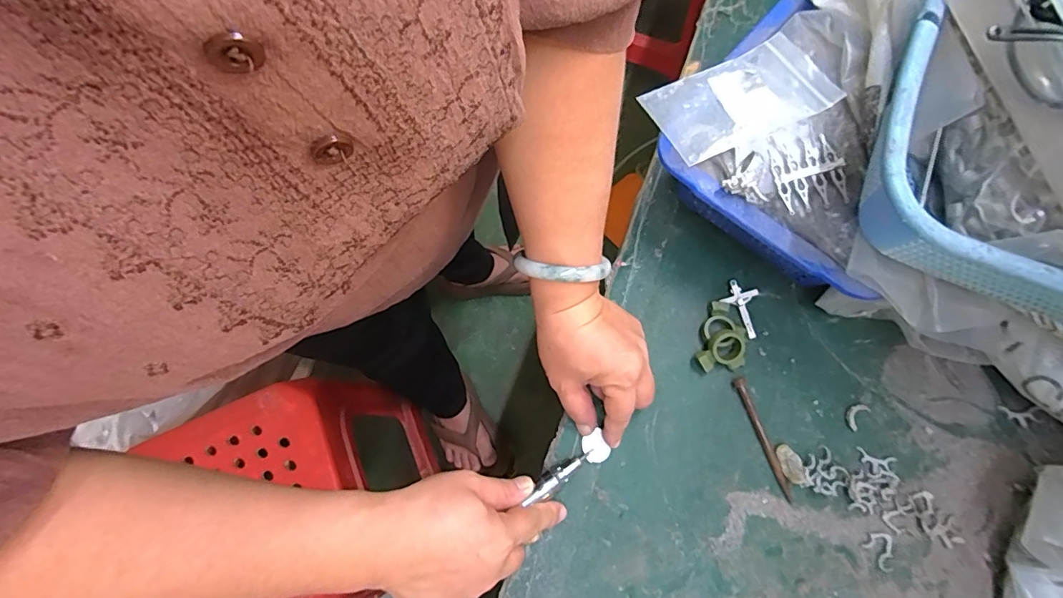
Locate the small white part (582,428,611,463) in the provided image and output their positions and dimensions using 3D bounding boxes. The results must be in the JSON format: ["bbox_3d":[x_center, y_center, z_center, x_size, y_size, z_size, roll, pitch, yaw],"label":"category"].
[{"bbox_3d":[0.049,0.114,0.378,0.018,0.004,0.022,-24,74,-7],"label":"small white part"}]

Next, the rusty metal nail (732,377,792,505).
[{"bbox_3d":[0.178,0.106,0.381,0.009,0.006,0.094,-16,73,-5],"label":"rusty metal nail"}]

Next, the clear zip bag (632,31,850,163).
[{"bbox_3d":[0.151,-0.149,0.369,0.121,0.011,0.075,-23,66,-2],"label":"clear zip bag"}]

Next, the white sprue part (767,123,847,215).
[{"bbox_3d":[0.191,-0.094,0.348,0.042,0.007,0.063,-8,68,13],"label":"white sprue part"}]

